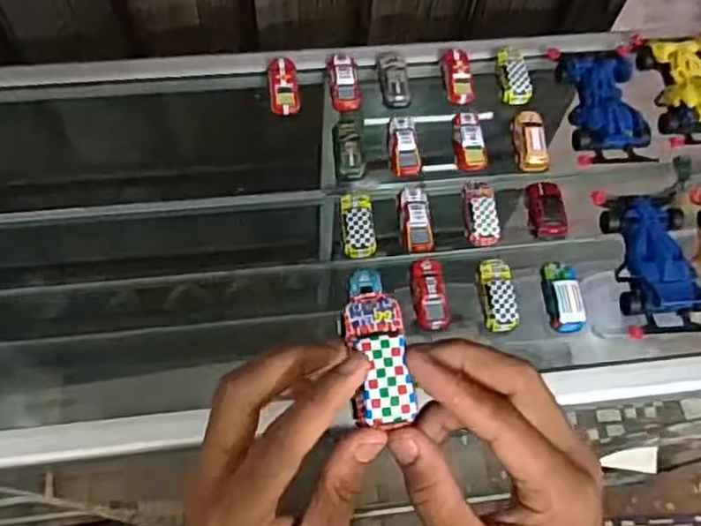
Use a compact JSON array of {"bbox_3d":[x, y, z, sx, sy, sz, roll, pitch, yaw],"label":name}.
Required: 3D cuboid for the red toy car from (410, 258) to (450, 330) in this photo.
[{"bbox_3d":[0.069,0.027,0.591,0.028,0.017,0.060,-5,65,-6],"label":"red toy car"}]

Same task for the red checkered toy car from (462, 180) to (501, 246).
[{"bbox_3d":[0.119,-0.048,0.623,0.030,0.016,0.065,-2,65,-4],"label":"red checkered toy car"}]

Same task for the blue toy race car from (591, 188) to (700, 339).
[{"bbox_3d":[0.277,-0.006,0.610,0.082,0.036,0.142,-4,65,-5],"label":"blue toy race car"}]

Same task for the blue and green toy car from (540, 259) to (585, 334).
[{"bbox_3d":[0.185,0.028,0.592,0.028,0.025,0.062,-4,65,-5],"label":"blue and green toy car"}]

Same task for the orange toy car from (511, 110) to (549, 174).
[{"bbox_3d":[0.175,-0.120,0.661,0.027,0.020,0.069,-2,65,-4],"label":"orange toy car"}]

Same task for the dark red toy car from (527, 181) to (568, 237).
[{"bbox_3d":[0.180,-0.051,0.619,0.026,0.019,0.053,-3,65,-4],"label":"dark red toy car"}]

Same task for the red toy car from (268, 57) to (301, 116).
[{"bbox_3d":[-0.066,-0.174,0.668,0.029,0.015,0.060,-5,65,-6],"label":"red toy car"}]

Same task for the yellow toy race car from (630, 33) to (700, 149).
[{"bbox_3d":[0.352,-0.183,0.692,0.082,0.045,0.137,-4,65,-5],"label":"yellow toy race car"}]

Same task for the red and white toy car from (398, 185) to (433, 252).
[{"bbox_3d":[0.059,-0.043,0.615,0.028,0.014,0.069,-2,65,-4],"label":"red and white toy car"}]

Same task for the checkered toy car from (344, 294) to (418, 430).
[{"bbox_3d":[0.013,0.044,0.309,0.027,0.014,0.060,-6,69,-6],"label":"checkered toy car"}]

